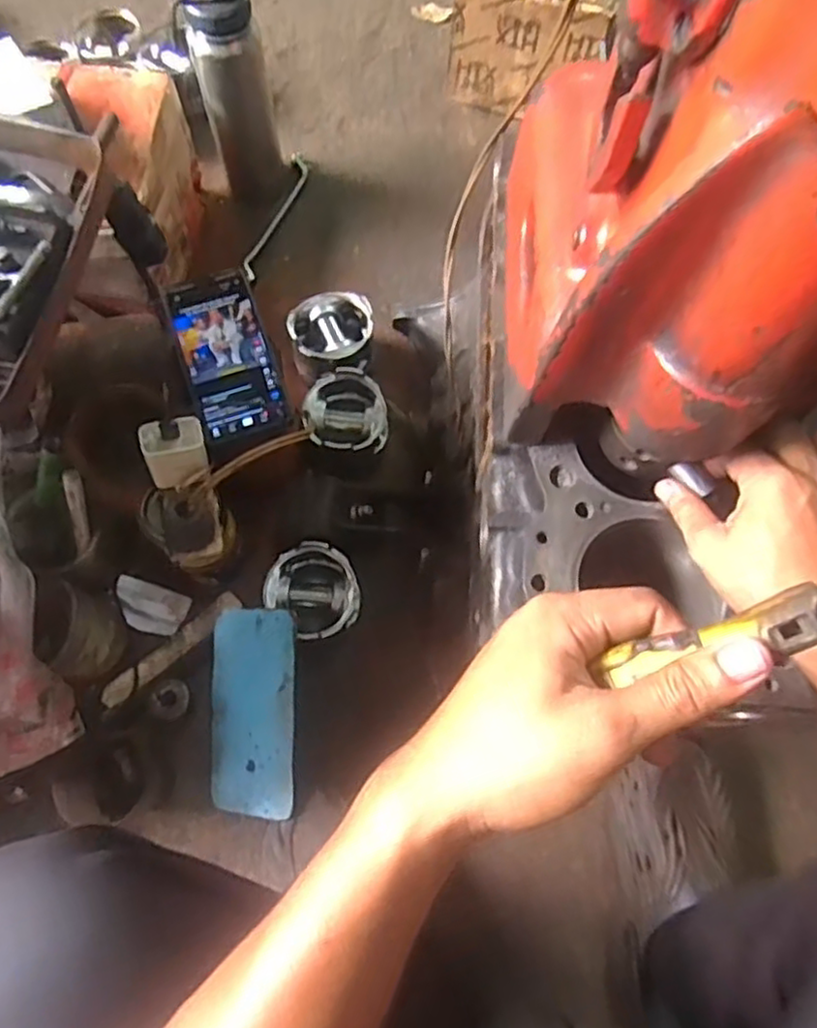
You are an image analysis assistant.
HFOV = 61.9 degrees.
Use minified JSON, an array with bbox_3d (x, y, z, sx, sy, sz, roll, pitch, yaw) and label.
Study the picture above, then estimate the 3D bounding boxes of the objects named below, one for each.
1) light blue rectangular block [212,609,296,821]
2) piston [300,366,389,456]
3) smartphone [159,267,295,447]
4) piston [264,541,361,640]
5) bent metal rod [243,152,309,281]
[{"bbox_3d":[-0.147,0.188,0.651,0.098,0.014,0.188,-7,80,26],"label":"light blue rectangular block"},{"bbox_3d":[-0.071,-0.105,0.766,0.087,0.077,0.094,1,71,-2],"label":"piston"},{"bbox_3d":[-0.160,-0.141,0.597,0.077,0.010,0.162,-19,73,-9],"label":"smartphone"},{"bbox_3d":[-0.095,0.079,0.690,0.088,0.066,0.083,1,71,-2],"label":"piston"},{"bbox_3d":[-0.173,-0.395,0.896,0.029,0.018,0.220,17,71,4],"label":"bent metal rod"}]

